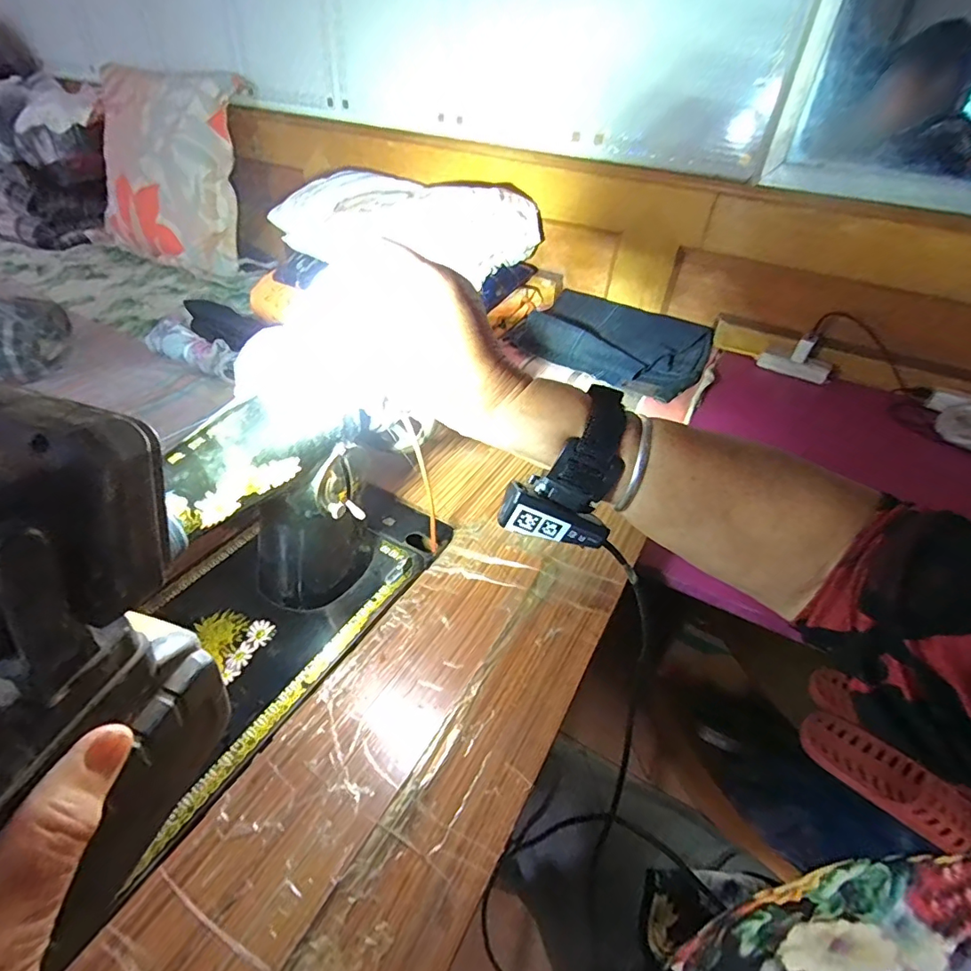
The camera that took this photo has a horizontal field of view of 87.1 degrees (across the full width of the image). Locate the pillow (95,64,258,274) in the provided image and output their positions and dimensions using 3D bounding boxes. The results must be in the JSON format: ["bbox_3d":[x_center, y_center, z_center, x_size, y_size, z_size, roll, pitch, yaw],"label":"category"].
[{"bbox_3d":[-0.860,-0.817,1.362,0.486,0.490,0.153,29,27,27],"label":"pillow"}]

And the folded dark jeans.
[{"bbox_3d":[0.251,-0.286,0.963,0.320,0.052,0.299,25,44,22],"label":"folded dark jeans"}]

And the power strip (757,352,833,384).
[{"bbox_3d":[0.564,-0.221,0.934,0.117,0.034,0.023,23,43,20],"label":"power strip"}]

